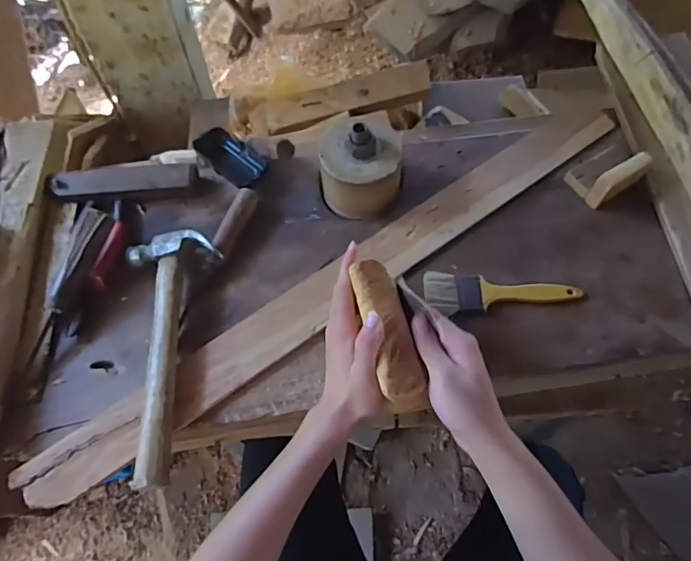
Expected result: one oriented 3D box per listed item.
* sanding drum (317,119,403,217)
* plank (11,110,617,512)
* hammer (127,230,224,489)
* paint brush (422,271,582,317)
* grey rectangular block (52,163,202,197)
[{"bbox_3d":[0.020,-0.138,0.602,0.097,0.094,0.093,-3,63,0],"label":"sanding drum"},{"bbox_3d":[0.017,-0.011,0.584,0.814,0.011,0.067,-34,65,-14],"label":"plank"},{"bbox_3d":[-0.180,0.072,0.531,0.102,0.043,0.273,-11,64,-5],"label":"hammer"},{"bbox_3d":[0.180,0.015,0.565,0.174,0.010,0.048,2,63,1],"label":"paint brush"},{"bbox_3d":[-0.288,-0.132,0.639,0.181,0.023,0.034,-5,62,1],"label":"grey rectangular block"}]

